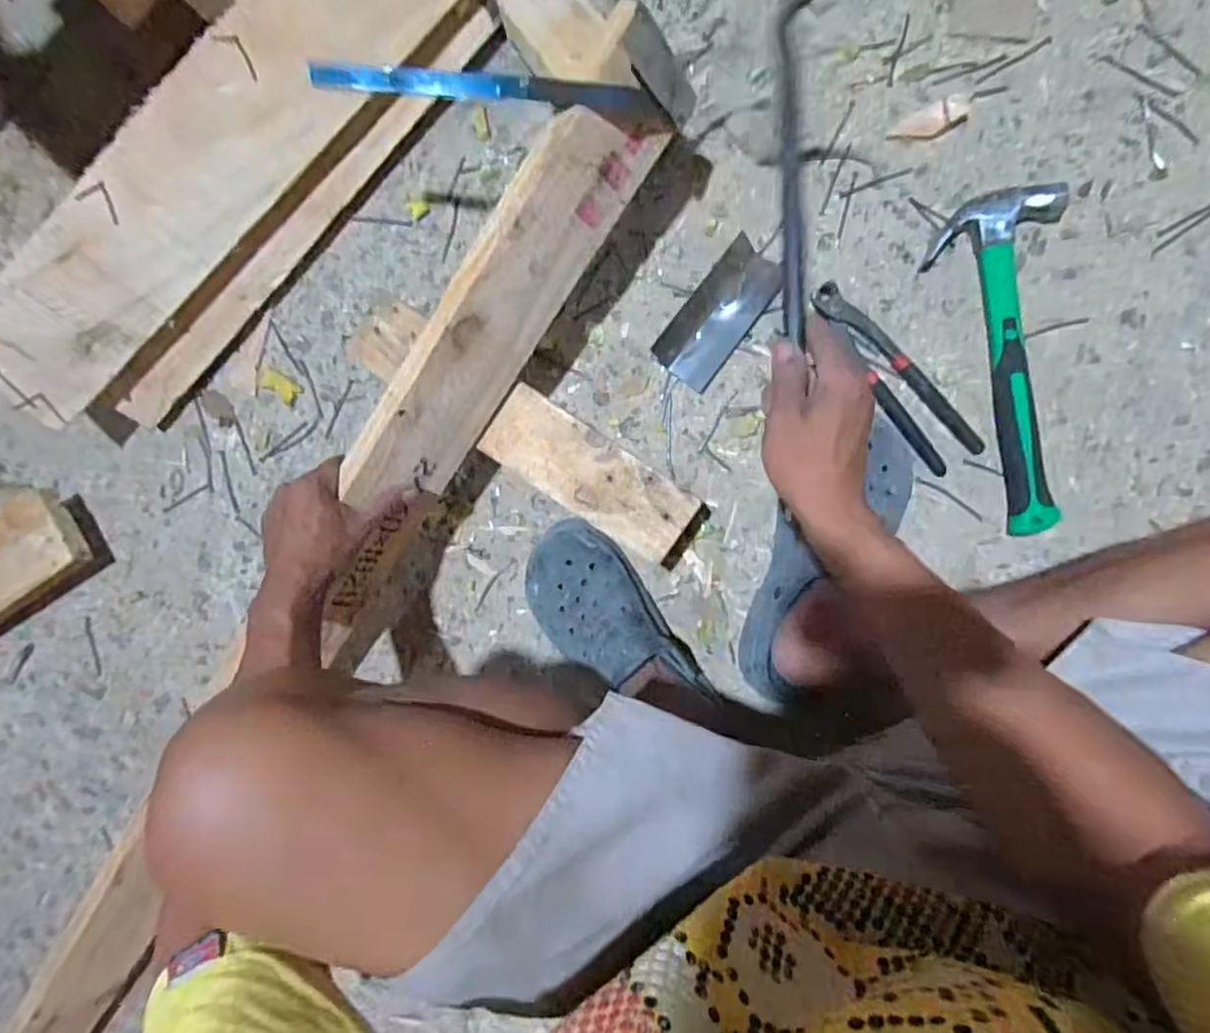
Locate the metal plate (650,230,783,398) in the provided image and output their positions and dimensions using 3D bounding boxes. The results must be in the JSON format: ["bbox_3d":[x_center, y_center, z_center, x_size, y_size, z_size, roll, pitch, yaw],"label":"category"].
[{"bbox_3d":[0.118,-0.208,0.661,0.069,0.013,0.147,35,100,-14],"label":"metal plate"}]

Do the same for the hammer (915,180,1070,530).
[{"bbox_3d":[0.376,-0.145,0.615,0.120,0.032,0.325,1,91,10],"label":"hammer"}]

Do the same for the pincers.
[{"bbox_3d":[0.280,-0.138,0.633,0.048,0.018,0.219,-39,85,8],"label":"pincers"}]

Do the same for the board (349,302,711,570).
[{"bbox_3d":[-0.083,-0.087,0.635,0.394,0.024,0.076,34,99,8],"label":"board"}]

